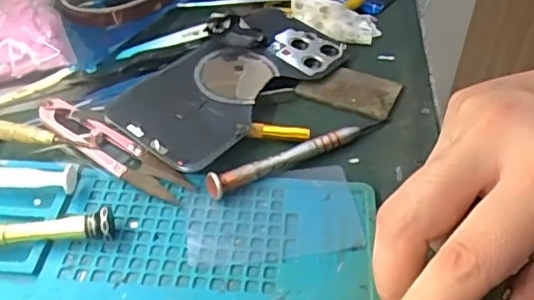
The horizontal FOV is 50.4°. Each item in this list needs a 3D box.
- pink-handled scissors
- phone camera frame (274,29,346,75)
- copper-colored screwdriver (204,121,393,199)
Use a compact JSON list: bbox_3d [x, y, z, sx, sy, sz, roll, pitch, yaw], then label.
[{"bbox_3d":[-0.086,-0.001,0.309,0.098,0.013,0.019,26,51,24],"label":"pink-handled scissors"},{"bbox_3d":[0.026,-0.069,0.377,0.043,0.004,0.038,28,52,26],"label":"phone camera frame"},{"bbox_3d":[0.019,0.000,0.310,0.112,0.013,0.009,-22,49,-21],"label":"copper-colored screwdriver"}]

